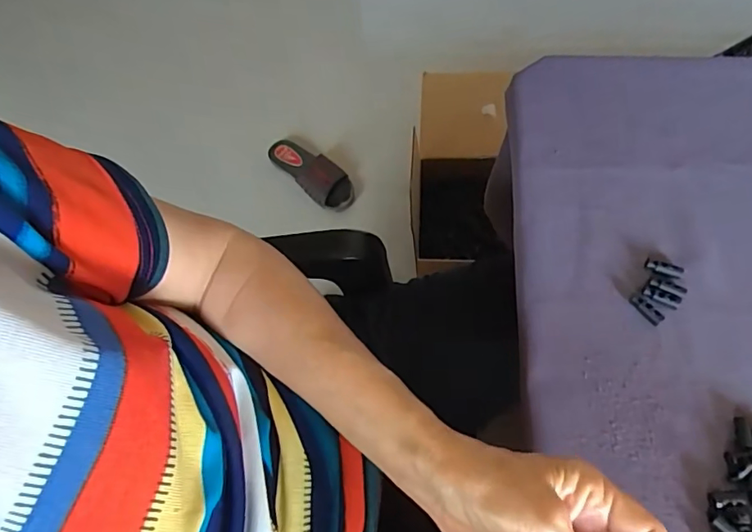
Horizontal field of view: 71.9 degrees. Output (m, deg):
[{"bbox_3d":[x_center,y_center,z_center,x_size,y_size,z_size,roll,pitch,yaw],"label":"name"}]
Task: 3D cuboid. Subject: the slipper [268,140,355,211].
[{"bbox_3d":[-0.137,-0.193,1.056,0.218,0.063,0.088,38,73,20],"label":"slipper"}]

